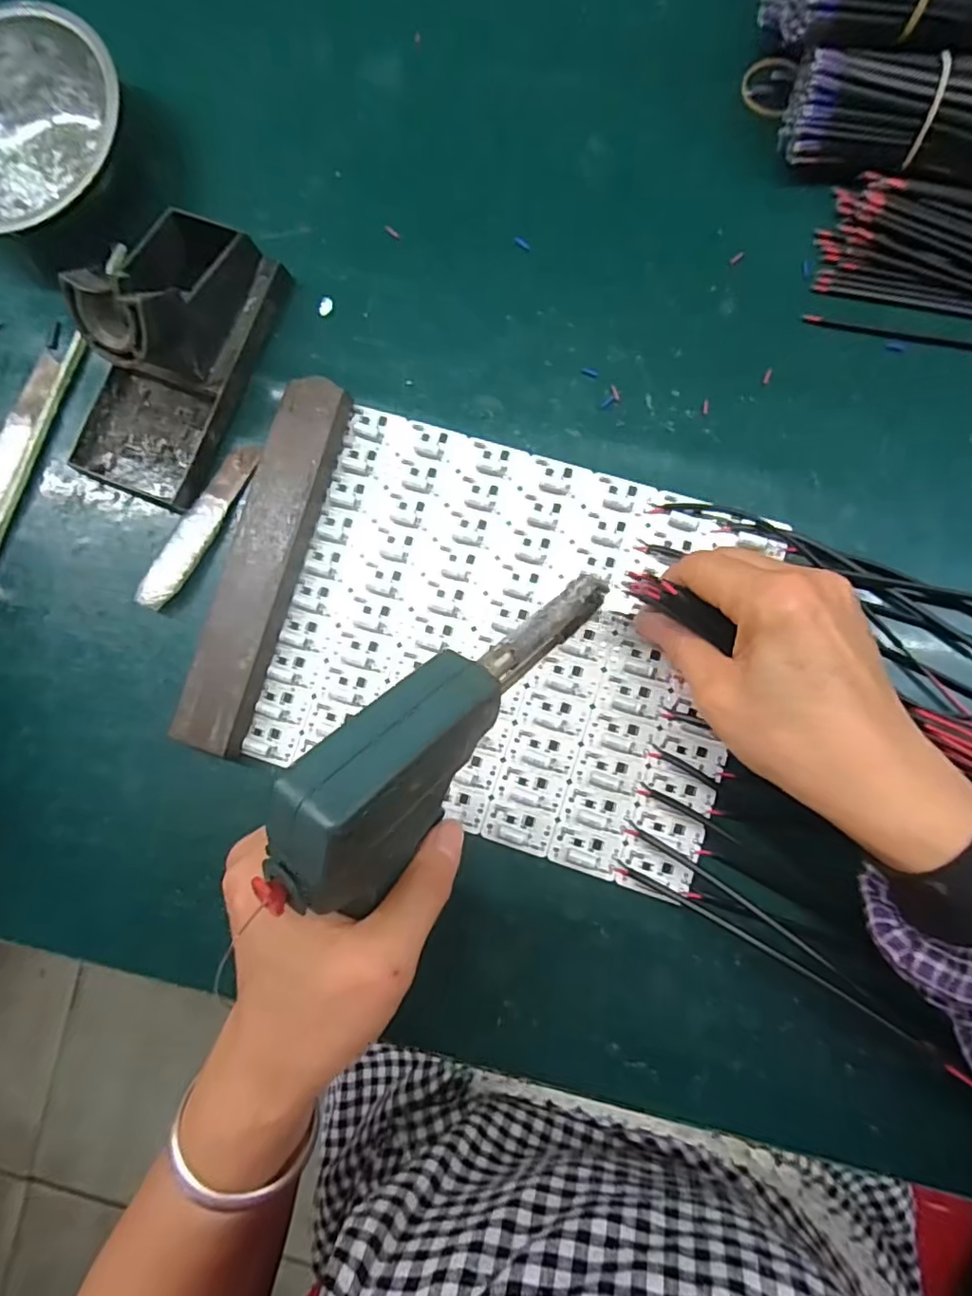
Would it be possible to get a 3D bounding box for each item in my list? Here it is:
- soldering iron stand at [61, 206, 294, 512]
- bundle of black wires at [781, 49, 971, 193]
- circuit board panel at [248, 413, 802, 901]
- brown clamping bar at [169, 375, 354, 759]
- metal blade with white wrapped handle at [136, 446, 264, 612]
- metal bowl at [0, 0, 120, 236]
[{"bbox_3d":[-0.172,-0.158,0.306,0.075,0.062,0.151,22,87,7],"label":"soldering iron stand"},{"bbox_3d":[0.229,-0.258,0.294,0.149,0.040,0.051,6,86,6],"label":"bundle of black wires"},{"bbox_3d":[0.013,-0.005,0.307,0.233,0.007,0.194,17,87,6],"label":"circuit board panel"},{"bbox_3d":[-0.117,-0.045,0.313,0.037,0.018,0.198,15,87,6],"label":"brown clamping bar"},{"bbox_3d":[-0.158,-0.068,0.323,0.021,0.010,0.102,26,88,7],"label":"metal blade with white wrapped handle"},{"bbox_3d":[-0.261,-0.291,0.338,0.124,0.042,0.120,0,85,5],"label":"metal bowl"}]

